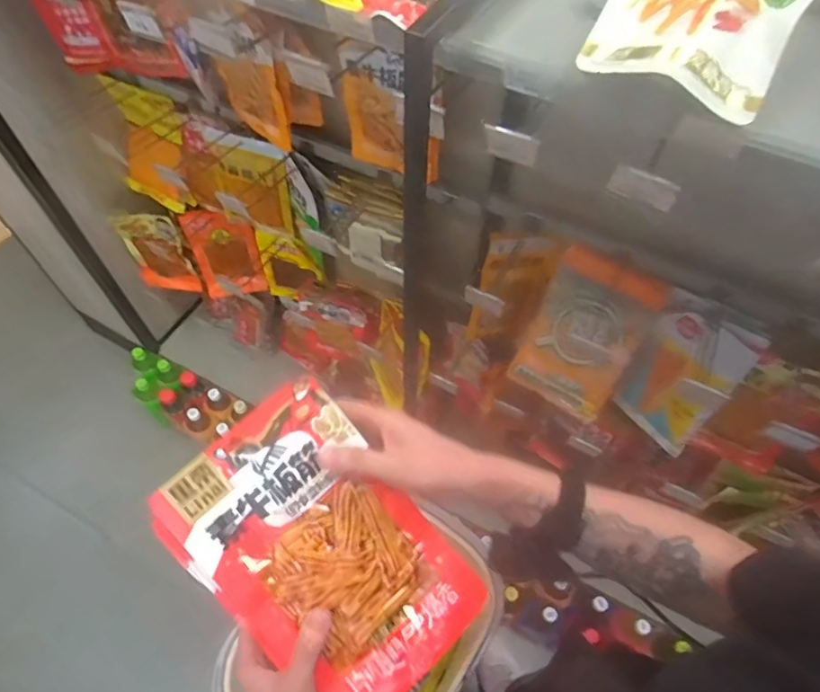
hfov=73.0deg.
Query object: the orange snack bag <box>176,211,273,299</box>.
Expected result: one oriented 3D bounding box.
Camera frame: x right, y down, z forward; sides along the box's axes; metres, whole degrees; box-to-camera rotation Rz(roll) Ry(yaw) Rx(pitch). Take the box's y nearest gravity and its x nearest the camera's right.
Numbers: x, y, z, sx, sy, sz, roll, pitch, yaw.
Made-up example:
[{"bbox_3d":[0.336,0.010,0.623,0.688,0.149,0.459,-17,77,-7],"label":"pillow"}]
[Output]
[{"bbox_3d":[-0.458,-0.224,1.387,0.171,0.243,0.055,3,58,1],"label":"orange snack bag"}]

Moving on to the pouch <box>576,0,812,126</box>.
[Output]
[{"bbox_3d":[0.266,-0.312,0.483,0.155,0.026,0.218,26,83,12],"label":"pouch"}]

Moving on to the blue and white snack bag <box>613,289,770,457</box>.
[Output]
[{"bbox_3d":[0.451,0.053,0.924,0.142,0.272,0.015,32,41,20],"label":"blue and white snack bag"}]

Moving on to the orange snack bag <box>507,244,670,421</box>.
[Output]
[{"bbox_3d":[0.302,-0.019,0.959,0.175,0.270,0.052,28,31,14],"label":"orange snack bag"}]

